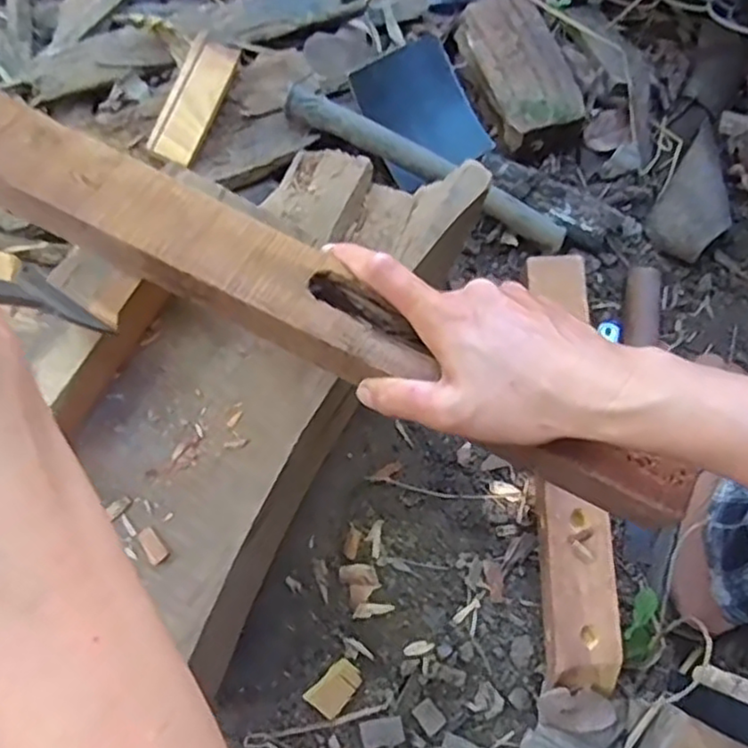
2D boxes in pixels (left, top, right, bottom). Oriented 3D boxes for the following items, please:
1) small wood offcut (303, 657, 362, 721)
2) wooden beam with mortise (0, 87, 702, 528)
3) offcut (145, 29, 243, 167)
[{"bbox_3d":[-0.031,0.257,0.549,0.030,0.010,0.043,41,78,9],"label":"small wood offcut"},{"bbox_3d":[-0.030,-0.032,0.358,0.412,0.032,0.060,30,76,2],"label":"wooden beam with mortise"},{"bbox_3d":[-0.159,-0.243,0.594,0.041,0.020,0.119,20,76,4],"label":"offcut"}]

